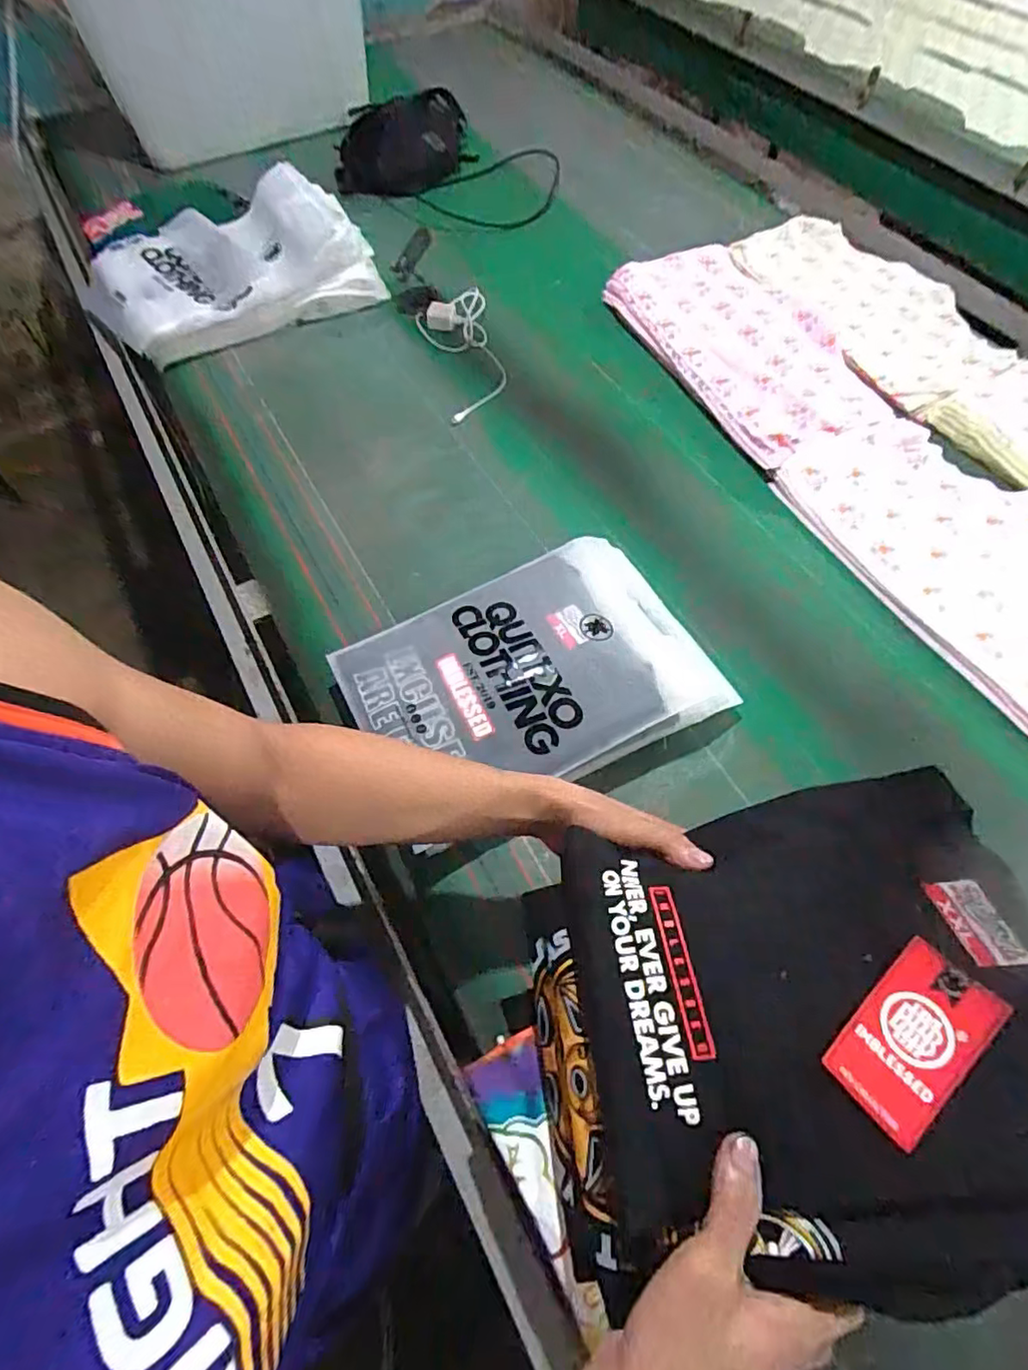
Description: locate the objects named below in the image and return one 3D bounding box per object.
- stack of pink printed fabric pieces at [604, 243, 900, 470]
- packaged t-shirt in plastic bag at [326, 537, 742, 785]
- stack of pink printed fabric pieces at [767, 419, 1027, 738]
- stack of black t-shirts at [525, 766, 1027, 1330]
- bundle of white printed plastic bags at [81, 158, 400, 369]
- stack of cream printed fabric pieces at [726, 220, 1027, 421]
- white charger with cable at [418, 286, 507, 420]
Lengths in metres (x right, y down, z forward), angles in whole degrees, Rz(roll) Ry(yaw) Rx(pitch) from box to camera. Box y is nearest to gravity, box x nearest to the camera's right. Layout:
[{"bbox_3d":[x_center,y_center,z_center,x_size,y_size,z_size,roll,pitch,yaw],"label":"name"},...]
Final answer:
[{"bbox_3d":[0.355,-0.536,0.931,0.257,0.044,0.498,-20,63,-10],"label":"stack of pink printed fabric pieces"},{"bbox_3d":[0.013,-0.013,0.647,0.363,0.061,0.254,-24,64,-12],"label":"packaged t-shirt in plastic bag"},{"bbox_3d":[0.576,-0.129,0.720,0.283,0.039,0.528,-28,65,-14],"label":"stack of pink printed fabric pieces"},{"bbox_3d":[0.153,0.186,0.349,0.291,0.078,0.242,-11,54,6],"label":"stack of black t-shirts"},{"bbox_3d":[-0.491,-0.726,1.024,0.443,0.123,0.324,-21,63,-11],"label":"bundle of white printed plastic bags"},{"bbox_3d":[0.573,-0.626,1.008,0.260,0.068,0.489,-24,64,-12],"label":"stack of cream printed fabric pieces"},{"bbox_3d":[-0.079,-0.525,0.949,0.114,0.039,0.282,-13,62,-6],"label":"white charger with cable"}]

